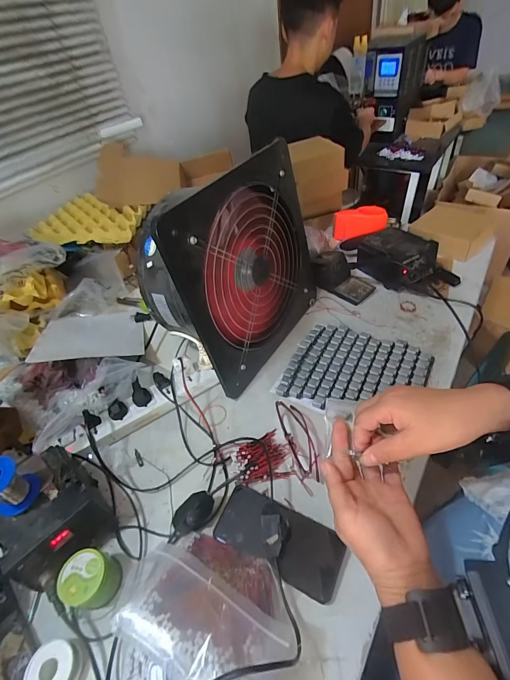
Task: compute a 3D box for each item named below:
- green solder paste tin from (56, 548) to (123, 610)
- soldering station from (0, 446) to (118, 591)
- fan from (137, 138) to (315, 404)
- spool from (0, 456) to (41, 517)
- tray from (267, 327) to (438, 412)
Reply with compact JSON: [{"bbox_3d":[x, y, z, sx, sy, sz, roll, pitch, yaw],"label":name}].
[{"bbox_3d":[-0.208,0.302,0.430,0.058,0.051,0.057,-5,44,5],"label":"green solder paste tin"},{"bbox_3d":[-0.288,0.237,0.473,0.146,0.079,0.118,31,57,33],"label":"soldering station"},{"bbox_3d":[-0.047,-0.147,0.639,0.199,0.333,0.357,22,52,28],"label":"fan"},{"bbox_3d":[-0.319,0.186,0.433,0.054,0.063,0.052,-5,44,5],"label":"spool"},{"bbox_3d":[0.186,0.055,0.633,0.242,0.018,0.198,15,49,24],"label":"tray"}]

